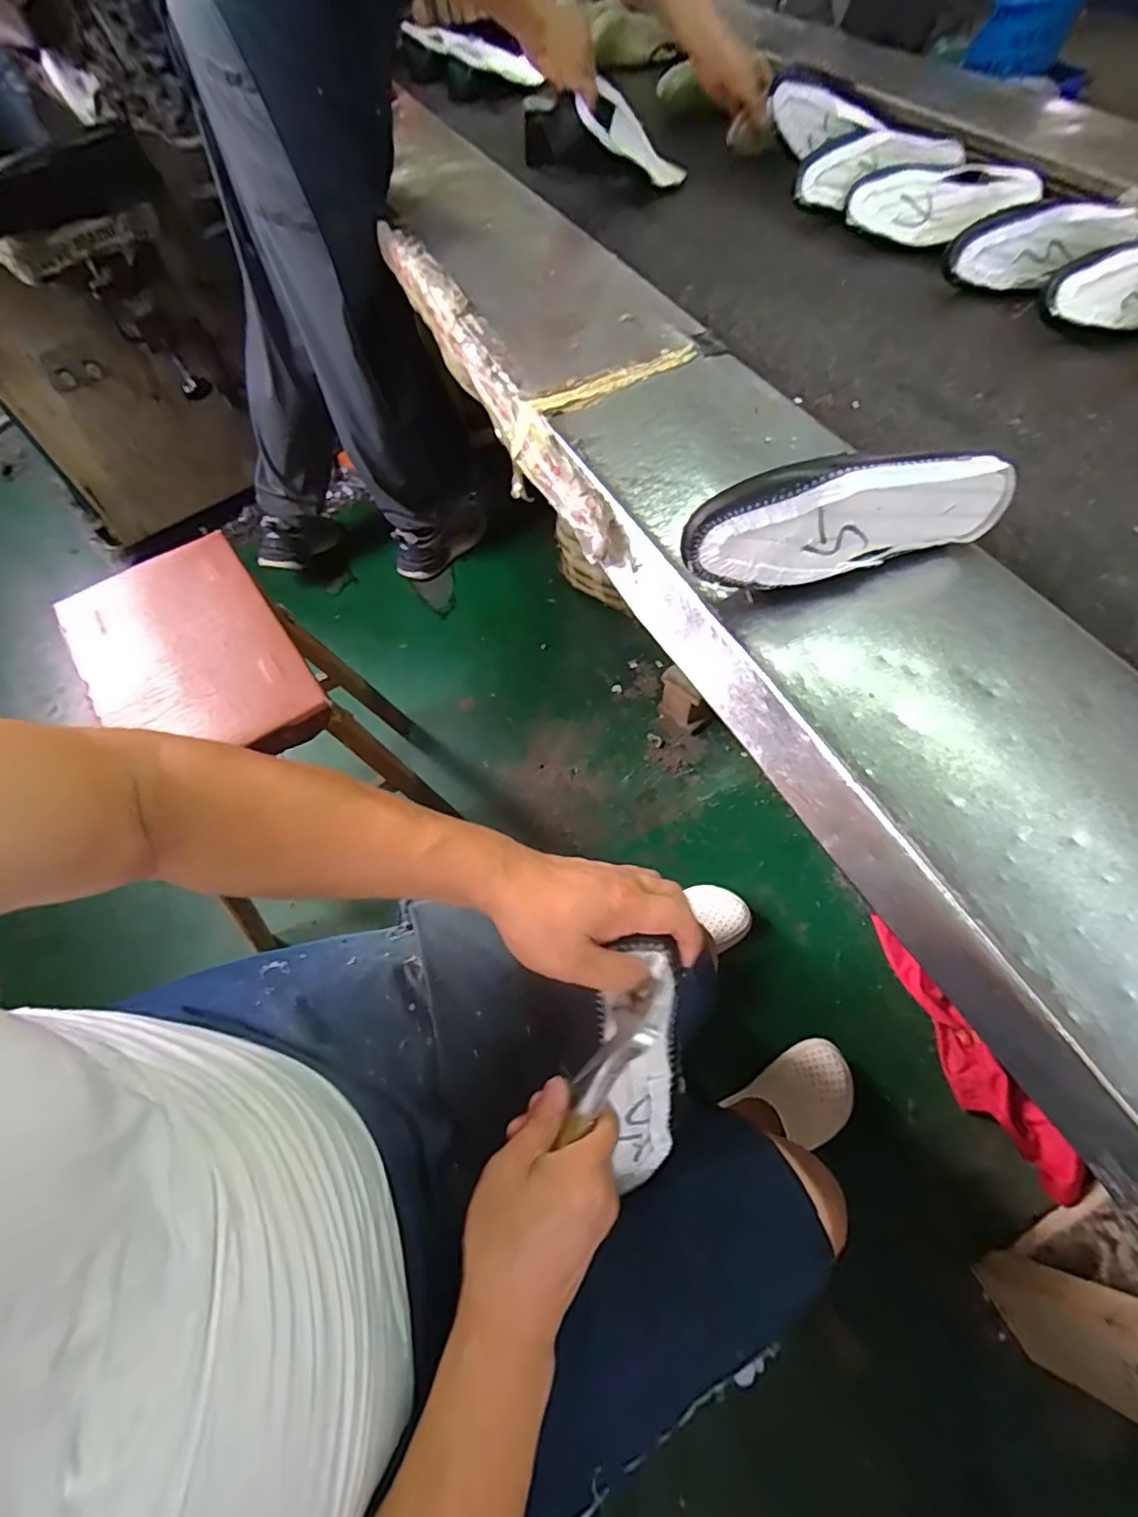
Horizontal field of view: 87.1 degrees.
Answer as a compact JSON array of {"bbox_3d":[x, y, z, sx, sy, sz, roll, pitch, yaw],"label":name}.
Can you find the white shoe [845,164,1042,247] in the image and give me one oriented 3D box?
[{"bbox_3d":[0.493,-0.732,0.804,0.227,0.092,0.062,10,61,10],"label":"white shoe"}]

